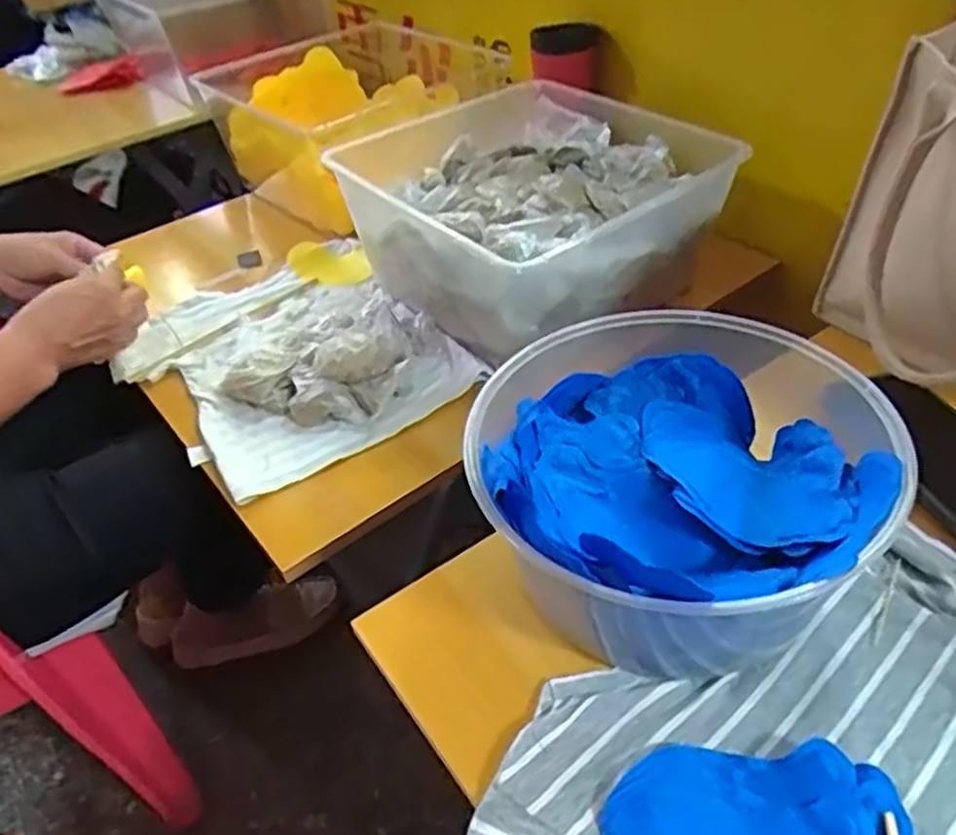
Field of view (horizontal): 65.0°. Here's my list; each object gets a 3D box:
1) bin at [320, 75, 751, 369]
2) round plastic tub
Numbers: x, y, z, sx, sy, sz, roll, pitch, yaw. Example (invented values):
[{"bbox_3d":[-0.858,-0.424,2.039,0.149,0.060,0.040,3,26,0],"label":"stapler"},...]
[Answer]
[{"bbox_3d":[0.068,-0.204,0.750,0.340,0.134,0.296,-28,46,-23],"label":"bin"},{"bbox_3d":[0.124,0.030,0.449,0.223,0.096,0.206,-4,42,3],"label":"round plastic tub"}]

